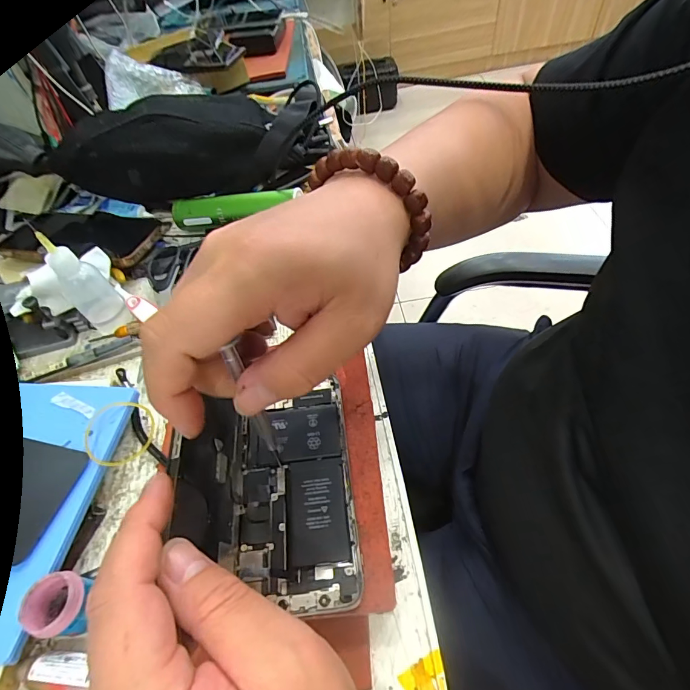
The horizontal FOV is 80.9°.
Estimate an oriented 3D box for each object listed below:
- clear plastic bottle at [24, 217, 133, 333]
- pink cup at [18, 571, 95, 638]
[{"bbox_3d":[-0.224,-0.054,0.345,0.028,0.093,0.035,36,66,29],"label":"clear plastic bottle"},{"bbox_3d":[-0.161,0.151,0.234,0.030,0.034,0.030,-4,54,5],"label":"pink cup"}]

